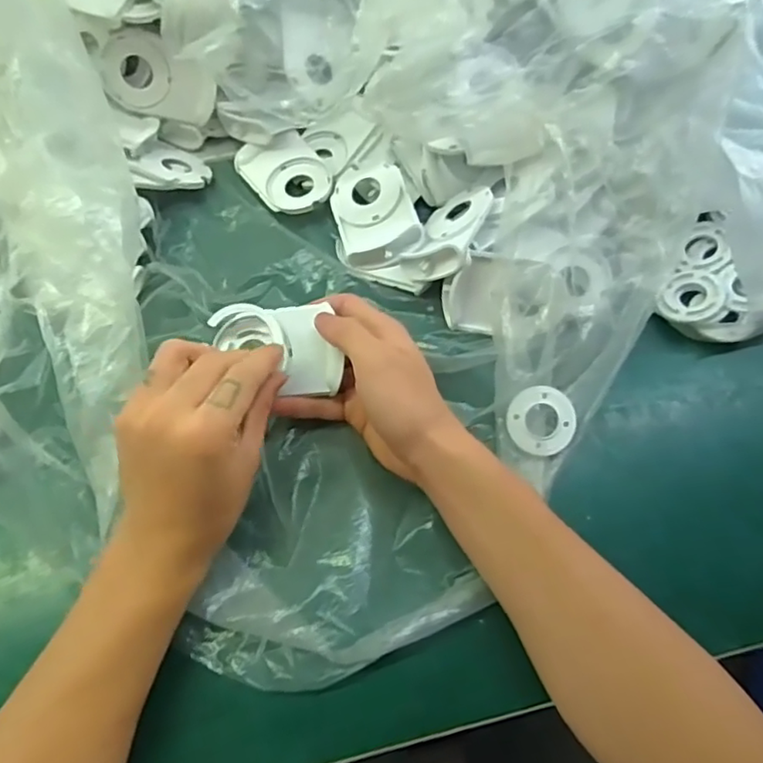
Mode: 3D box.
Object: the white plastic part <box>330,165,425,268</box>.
[{"bbox_3d":[-0.005,-0.125,0.448,0.058,0.017,0.081,-22,69,13],"label":"white plastic part"}]

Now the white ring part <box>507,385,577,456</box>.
[{"bbox_3d":[0.103,0.025,0.384,0.043,0.004,0.043,0,85,2],"label":"white ring part"}]

